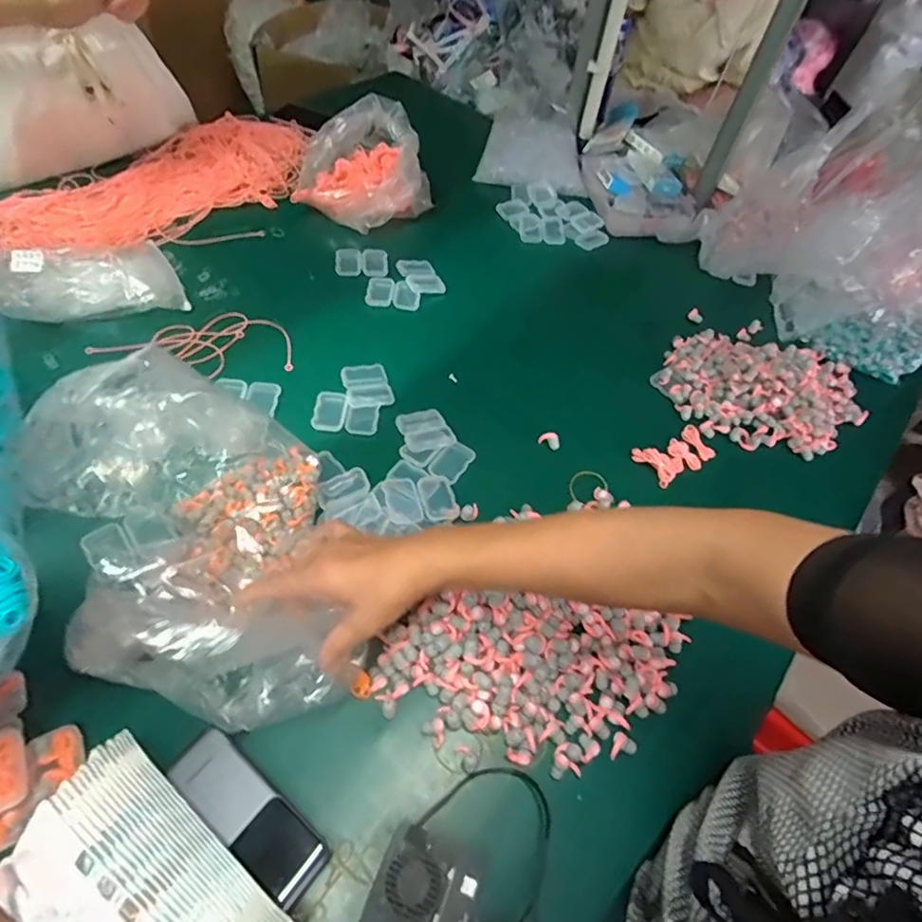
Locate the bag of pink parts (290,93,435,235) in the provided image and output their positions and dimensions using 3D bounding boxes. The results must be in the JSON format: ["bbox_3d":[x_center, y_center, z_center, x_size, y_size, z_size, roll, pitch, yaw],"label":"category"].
[{"bbox_3d":[-0.162,-0.491,0.924,0.219,0.098,0.221,-1,55,-8],"label":"bag of pink parts"}]

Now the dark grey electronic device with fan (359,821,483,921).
[{"bbox_3d":[-0.026,0.312,0.394,0.073,0.040,0.080,23,55,9],"label":"dark grey electronic device with fan"}]

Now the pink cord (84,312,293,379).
[{"bbox_3d":[-0.337,-0.140,0.704,0.230,0.025,0.111,-13,64,-19],"label":"pink cord"}]

